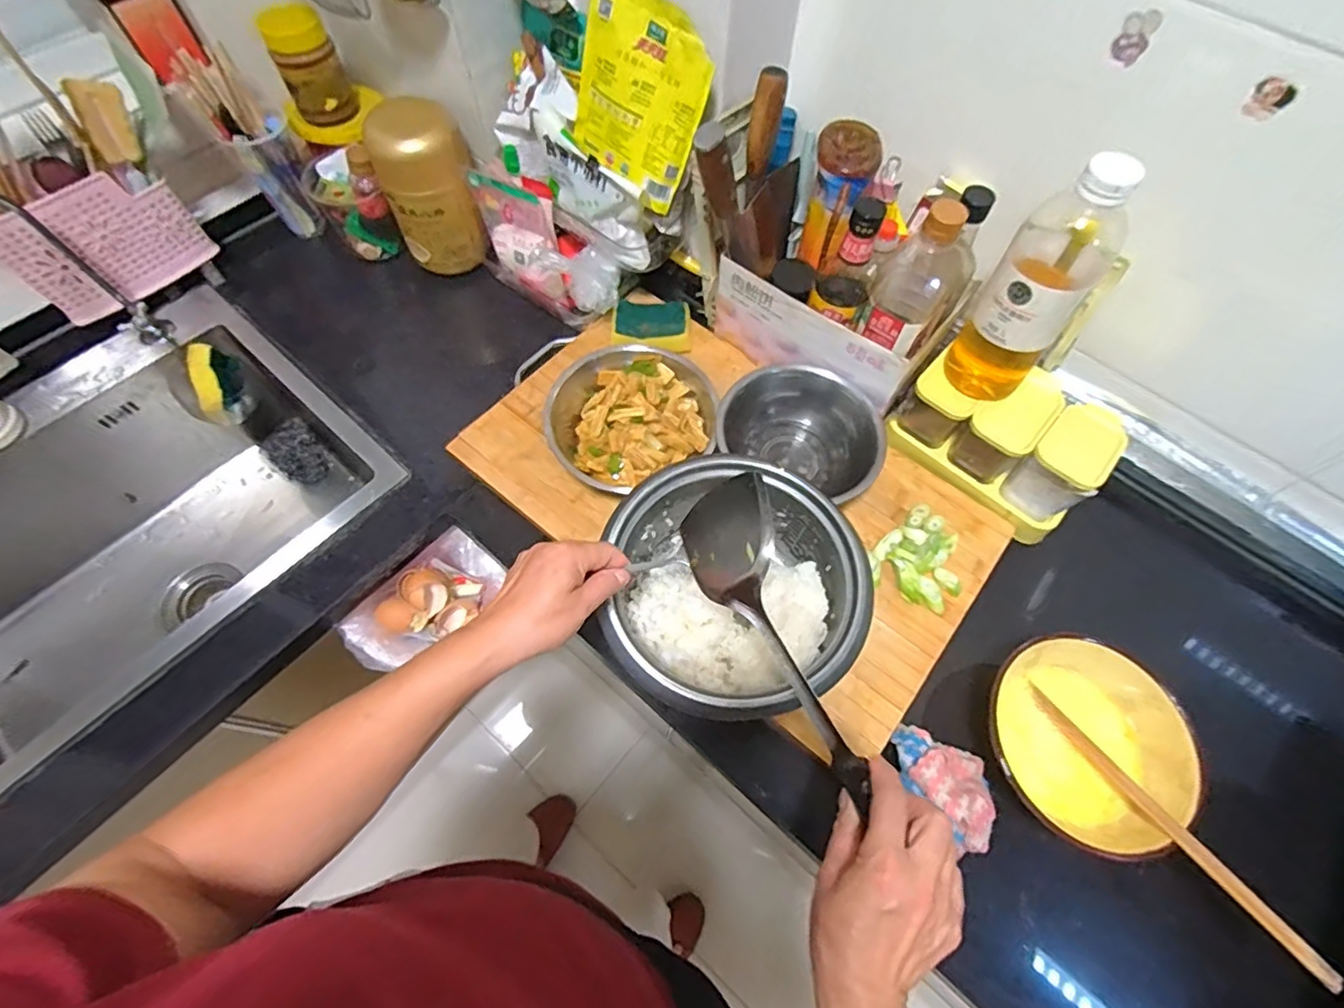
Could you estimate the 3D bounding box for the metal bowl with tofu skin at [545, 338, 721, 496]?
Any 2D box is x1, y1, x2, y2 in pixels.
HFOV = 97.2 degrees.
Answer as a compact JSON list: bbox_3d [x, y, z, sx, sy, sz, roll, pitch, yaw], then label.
[{"bbox_3d":[-0.047,-0.104,0.673,0.182,0.057,0.175,0,64,-1],"label":"metal bowl with tofu skin"}]

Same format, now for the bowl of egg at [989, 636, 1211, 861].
[{"bbox_3d":[0.376,0.222,0.550,0.161,0.071,0.177,9,64,3],"label":"bowl of egg"}]

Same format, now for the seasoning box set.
[{"bbox_3d":[0.373,-0.081,0.666,0.134,0.088,0.210,-41,71,-19],"label":"seasoning box set"}]

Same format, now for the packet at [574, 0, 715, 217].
[{"bbox_3d":[-0.035,-0.418,0.612,0.132,0.167,0.020,31,50,2],"label":"packet"}]

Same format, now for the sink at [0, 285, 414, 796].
[{"bbox_3d":[-0.682,0.103,0.724,0.411,0.237,0.670,37,69,16],"label":"sink"}]

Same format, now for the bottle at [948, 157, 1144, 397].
[{"bbox_3d":[0.346,-0.204,0.559,0.086,0.232,0.089,33,68,14],"label":"bottle"}]

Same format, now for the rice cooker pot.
[{"bbox_3d":[0.049,0.082,0.548,0.215,0.103,0.222,0,64,-1],"label":"rice cooker pot"}]

